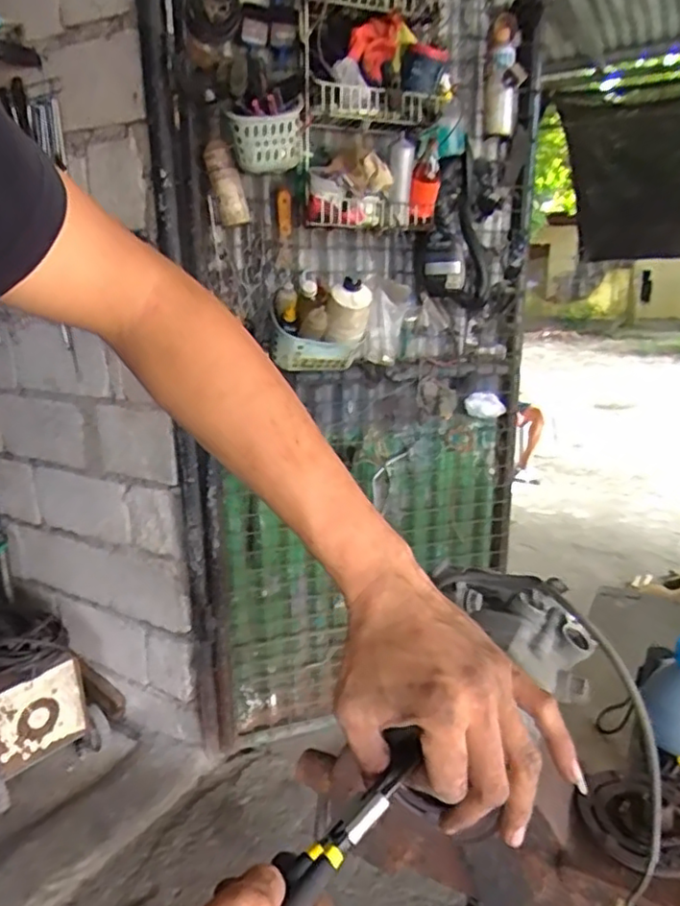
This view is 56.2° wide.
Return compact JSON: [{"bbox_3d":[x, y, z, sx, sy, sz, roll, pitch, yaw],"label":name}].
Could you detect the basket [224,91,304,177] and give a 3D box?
[{"bbox_3d":[-0.155,-0.666,1.350,0.150,0.120,0.160,-1,15,1],"label":"basket"}]

